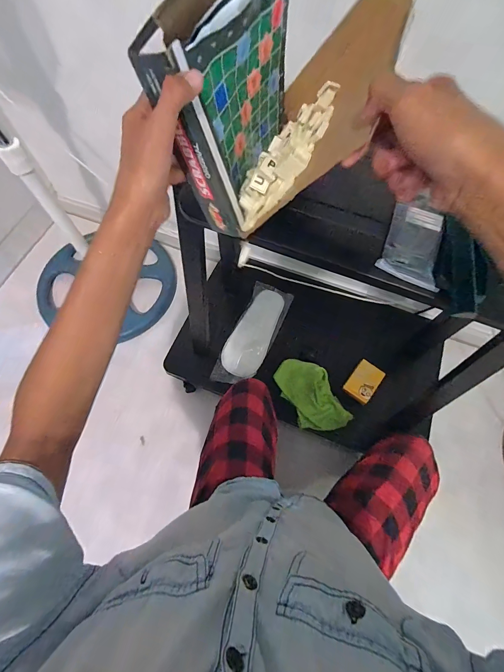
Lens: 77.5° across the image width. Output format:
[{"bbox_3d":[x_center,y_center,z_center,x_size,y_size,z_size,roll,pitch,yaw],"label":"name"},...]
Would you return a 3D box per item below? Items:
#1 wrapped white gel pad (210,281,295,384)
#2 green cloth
[{"bbox_3d":[0.004,-0.007,0.852,0.118,0.015,0.313,23,68,8],"label":"wrapped white gel pad"},{"bbox_3d":[0.144,0.144,0.778,0.121,0.024,0.192,-21,69,-10],"label":"green cloth"}]

